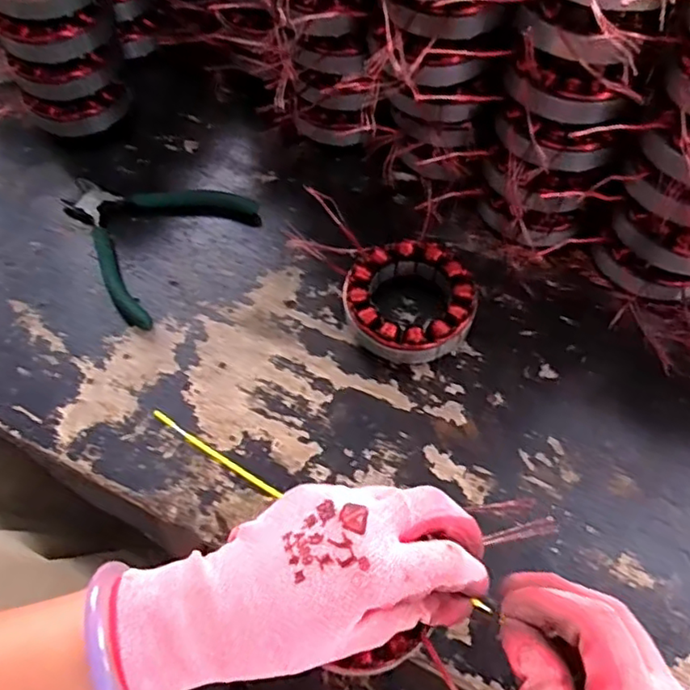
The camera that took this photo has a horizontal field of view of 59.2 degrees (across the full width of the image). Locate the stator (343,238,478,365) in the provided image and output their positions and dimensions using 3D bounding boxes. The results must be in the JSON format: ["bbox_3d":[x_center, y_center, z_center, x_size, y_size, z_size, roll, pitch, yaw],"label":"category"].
[{"bbox_3d":[0.044,-0.032,0.420,0.088,0.028,0.083,-1,63,2],"label":"stator"}]

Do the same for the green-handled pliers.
[{"bbox_3d":[-0.134,-0.094,0.461,0.125,0.017,0.138,-30,65,-12],"label":"green-handled pliers"}]

